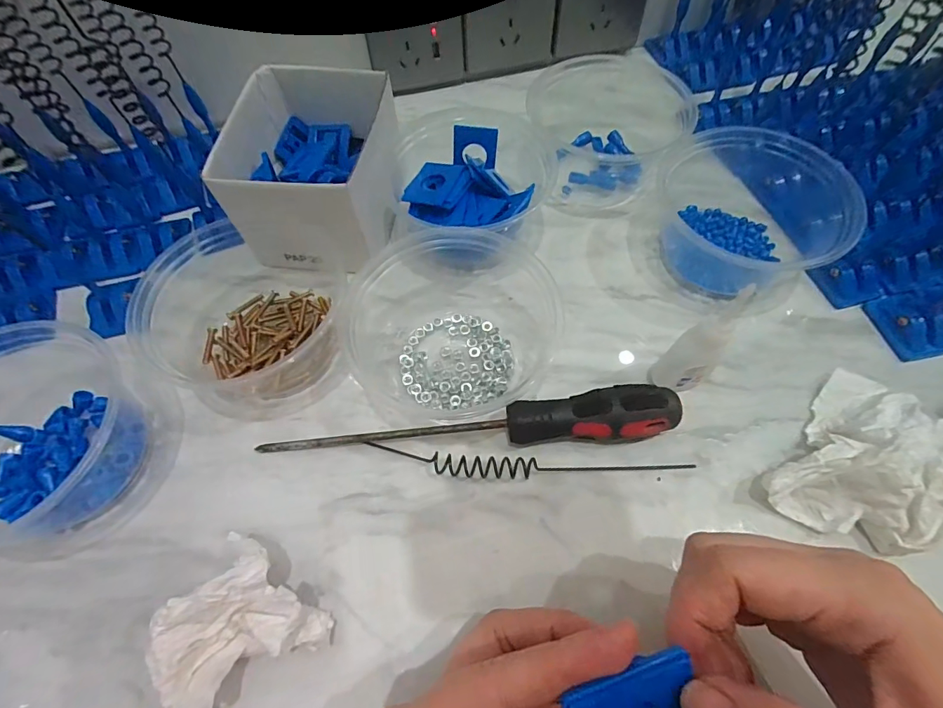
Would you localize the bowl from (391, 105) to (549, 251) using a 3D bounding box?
[{"bbox_3d":[0.005,-0.137,0.330,0.111,0.055,0.121,-1,63,2],"label":"bowl"}]

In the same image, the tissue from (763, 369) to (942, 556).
[{"bbox_3d":[0.217,0.062,0.227,0.098,0.040,0.086,-41,69,-17],"label":"tissue"}]

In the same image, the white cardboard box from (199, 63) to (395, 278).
[{"bbox_3d":[-0.102,-0.132,0.317,0.107,0.075,0.133,8,64,6],"label":"white cardboard box"}]

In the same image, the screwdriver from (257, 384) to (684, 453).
[{"bbox_3d":[-0.002,0.041,0.252,0.229,0.029,0.028,-3,63,1],"label":"screwdriver"}]

